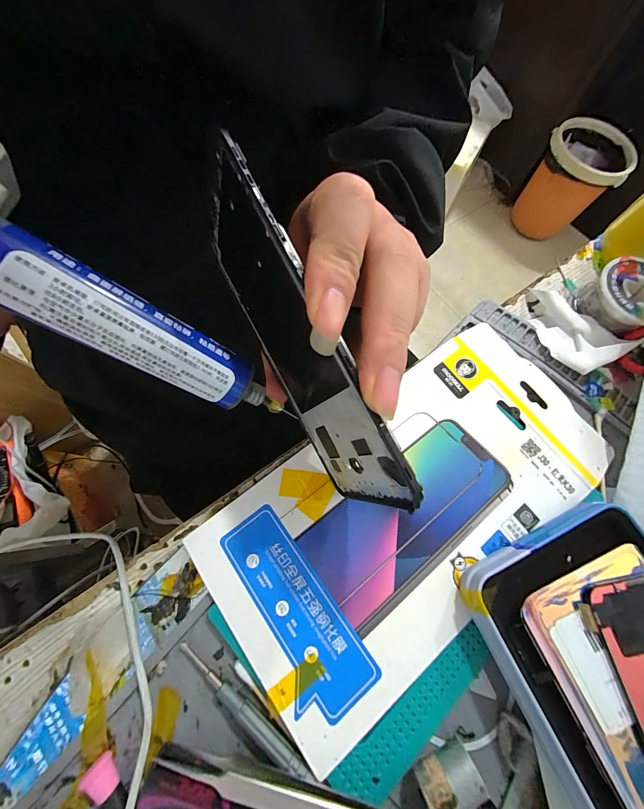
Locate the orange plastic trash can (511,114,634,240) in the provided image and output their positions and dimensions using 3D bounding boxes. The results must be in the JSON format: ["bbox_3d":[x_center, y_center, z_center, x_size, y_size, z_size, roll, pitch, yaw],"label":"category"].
[{"bbox_3d":[0.887,-0.801,1.130,0.221,0.257,0.274,-38,78,-14],"label":"orange plastic trash can"}]

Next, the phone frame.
[{"bbox_3d":[-0.011,-0.022,0.137,0.004,0.076,0.147,-29,90,-23],"label":"phone frame"}]

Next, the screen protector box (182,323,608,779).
[{"bbox_3d":[0.054,0.050,0.171,0.228,0.012,0.120,-37,77,-13],"label":"screen protector box"}]

